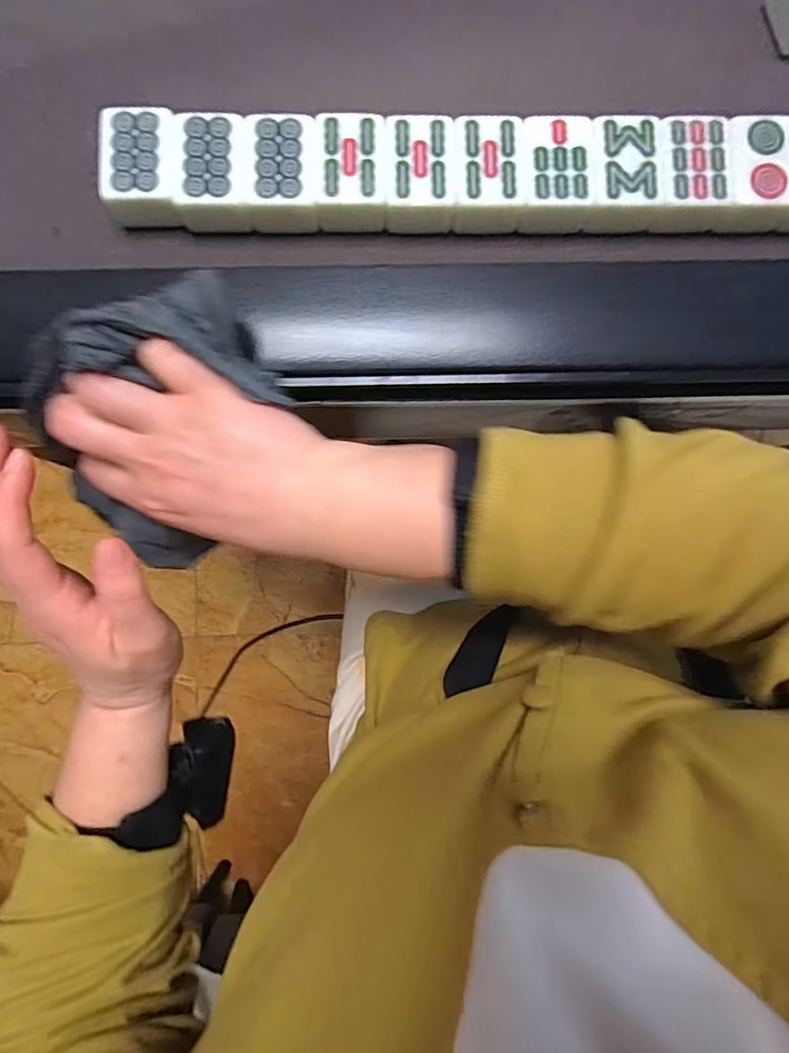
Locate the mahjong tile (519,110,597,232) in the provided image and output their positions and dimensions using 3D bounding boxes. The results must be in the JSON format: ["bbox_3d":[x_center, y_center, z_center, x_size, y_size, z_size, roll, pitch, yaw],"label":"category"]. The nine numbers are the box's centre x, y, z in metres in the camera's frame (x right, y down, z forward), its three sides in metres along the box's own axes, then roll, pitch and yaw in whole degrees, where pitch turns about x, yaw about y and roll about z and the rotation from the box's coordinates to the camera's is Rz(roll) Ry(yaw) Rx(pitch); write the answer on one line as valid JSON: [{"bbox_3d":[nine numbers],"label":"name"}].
[{"bbox_3d":[0.083,-0.184,0.268,0.036,0.020,0.050,-3,86,-1],"label":"mahjong tile"}]

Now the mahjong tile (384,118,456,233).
[{"bbox_3d":[0.013,-0.182,0.266,0.034,0.019,0.050,-1,86,-1],"label":"mahjong tile"}]

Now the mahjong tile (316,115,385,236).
[{"bbox_3d":[-0.022,-0.182,0.267,0.034,0.022,0.050,-1,86,-1],"label":"mahjong tile"}]

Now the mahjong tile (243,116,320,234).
[{"bbox_3d":[-0.057,-0.180,0.266,0.035,0.022,0.053,-4,86,-1],"label":"mahjong tile"}]

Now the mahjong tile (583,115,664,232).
[{"bbox_3d":[0.120,-0.183,0.268,0.036,0.017,0.051,-1,86,-1],"label":"mahjong tile"}]

